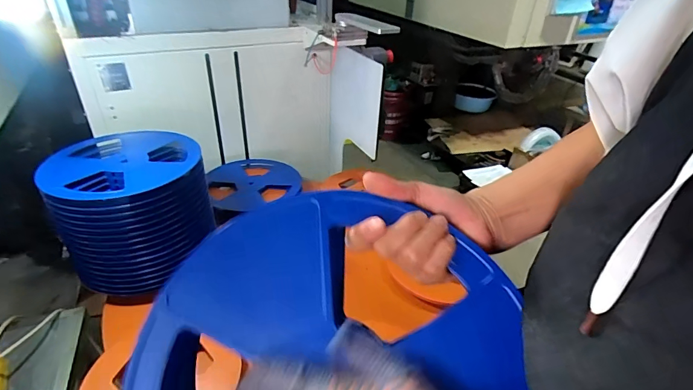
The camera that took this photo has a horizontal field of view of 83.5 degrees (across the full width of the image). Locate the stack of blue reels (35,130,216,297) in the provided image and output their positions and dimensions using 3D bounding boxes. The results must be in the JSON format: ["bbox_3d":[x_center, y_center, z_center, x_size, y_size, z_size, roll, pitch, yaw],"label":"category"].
[{"bbox_3d":[-0.499,0.027,0.942,0.307,0.254,0.313,-8,34,-17],"label":"stack of blue reels"}]

